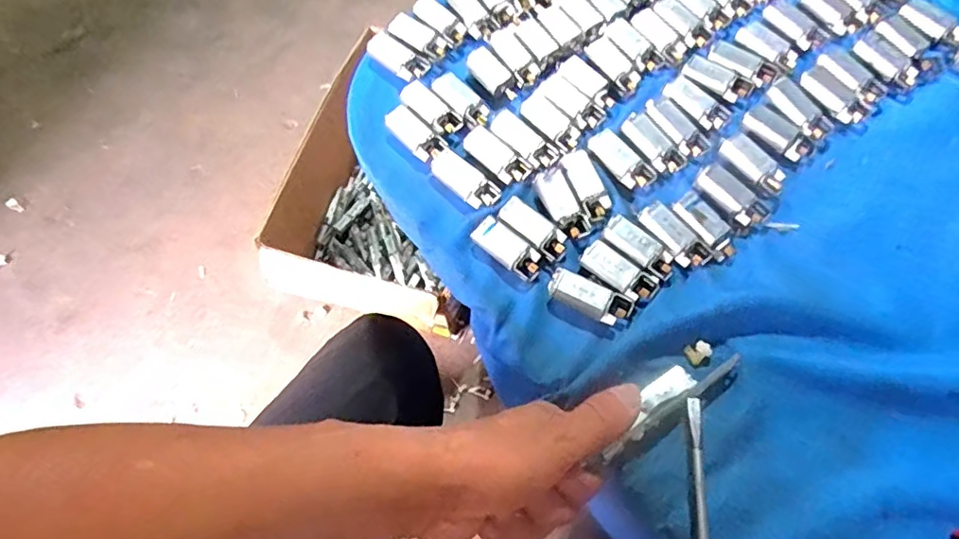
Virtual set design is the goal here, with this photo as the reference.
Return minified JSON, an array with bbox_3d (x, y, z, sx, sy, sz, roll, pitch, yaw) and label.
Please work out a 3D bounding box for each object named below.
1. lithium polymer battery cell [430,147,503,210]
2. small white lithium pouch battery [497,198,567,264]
[{"bbox_3d":[-0.010,-0.059,0.386,0.051,0.007,0.023,42,75,16],"label":"lithium polymer battery cell"},{"bbox_3d":[0.034,-0.025,0.368,0.046,0.005,0.019,38,74,15],"label":"small white lithium pouch battery"}]

